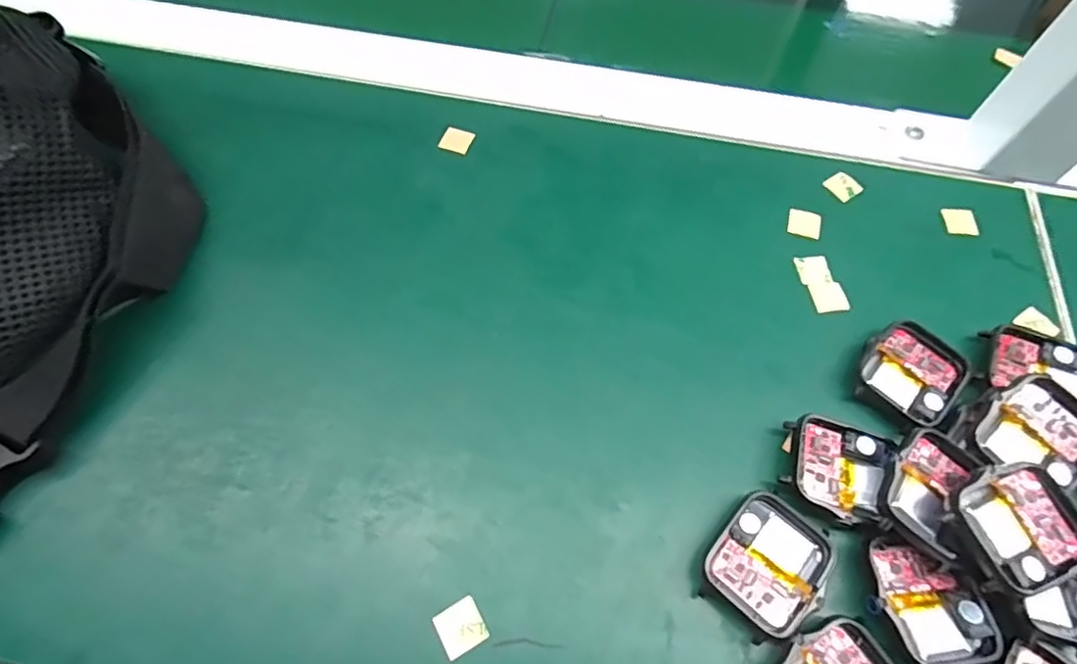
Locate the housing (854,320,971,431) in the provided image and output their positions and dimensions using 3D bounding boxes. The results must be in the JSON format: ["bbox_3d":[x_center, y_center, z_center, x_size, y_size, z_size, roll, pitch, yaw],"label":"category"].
[{"bbox_3d":[0.158,0.019,0.243,0.038,0.010,0.045,37,68,16],"label":"housing"}]

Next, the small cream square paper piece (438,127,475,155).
[{"bbox_3d":[-0.044,-0.104,0.308,0.016,0.004,0.014,20,75,1],"label":"small cream square paper piece"}]

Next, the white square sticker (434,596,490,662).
[{"bbox_3d":[-0.027,0.104,0.200,0.016,0.004,0.015,-28,67,-15],"label":"white square sticker"}]

